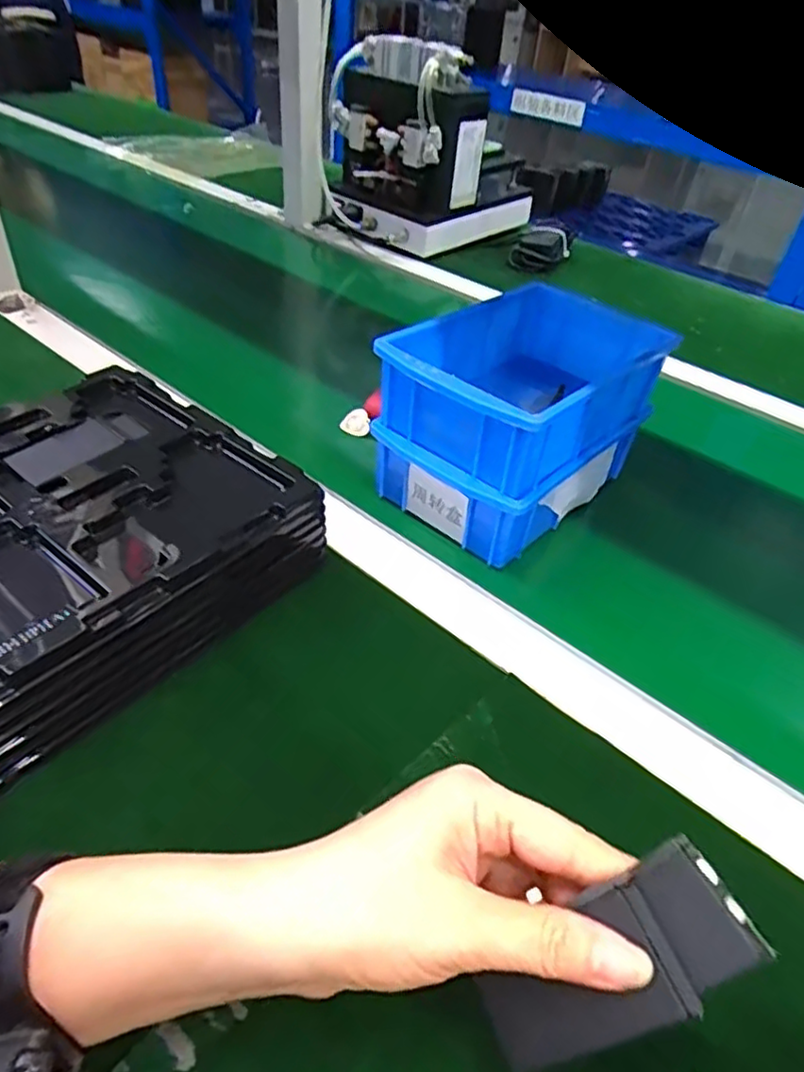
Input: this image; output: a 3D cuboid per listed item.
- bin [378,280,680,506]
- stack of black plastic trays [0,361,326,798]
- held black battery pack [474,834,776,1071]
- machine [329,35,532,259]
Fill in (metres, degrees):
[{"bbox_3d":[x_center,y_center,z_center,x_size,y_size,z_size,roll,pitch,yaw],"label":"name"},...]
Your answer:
[{"bbox_3d":[0.093,-0.114,0.483,0.133,0.064,0.207,34,48,27],"label":"bin"},{"bbox_3d":[-0.209,0.008,0.387,0.202,0.066,0.270,31,47,25],"label":"stack of black plastic trays"},{"bbox_3d":[0.067,0.139,0.211,0.090,0.005,0.039,-42,71,9],"label":"held black battery pack"},{"bbox_3d":[0.033,-0.534,0.915,0.245,0.221,0.186,-29,52,-34],"label":"machine"}]

